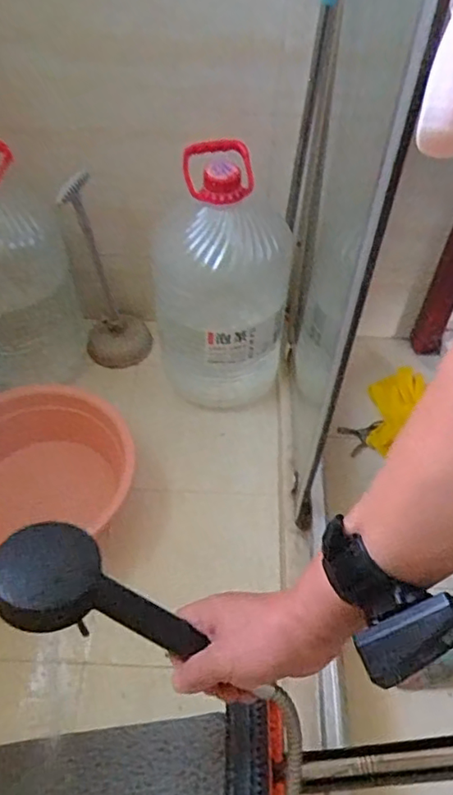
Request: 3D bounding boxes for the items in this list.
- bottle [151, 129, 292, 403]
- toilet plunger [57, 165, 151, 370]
[{"bbox_3d":[-0.011,-0.194,1.069,0.245,0.448,0.224,3,51,1],"label":"bottle"},{"bbox_3d":[-0.232,-0.240,1.153,0.143,0.381,0.157,-4,51,-6],"label":"toilet plunger"}]

